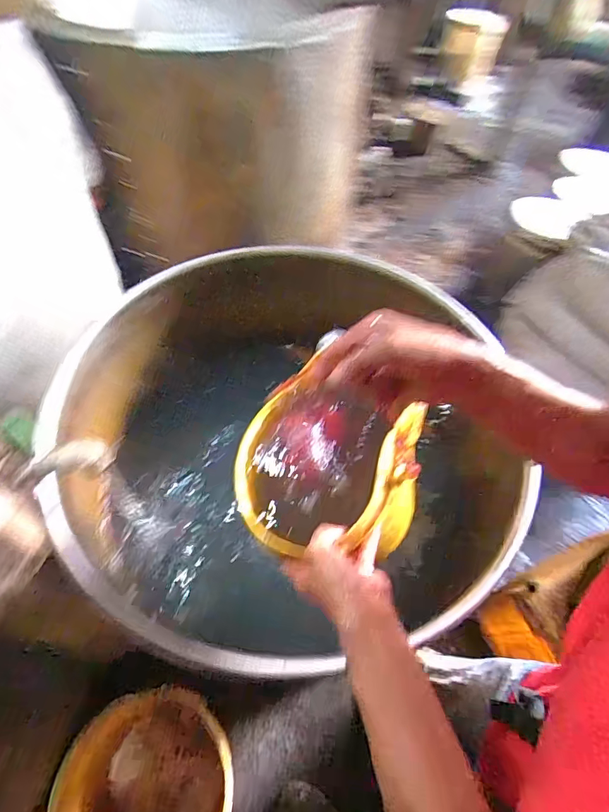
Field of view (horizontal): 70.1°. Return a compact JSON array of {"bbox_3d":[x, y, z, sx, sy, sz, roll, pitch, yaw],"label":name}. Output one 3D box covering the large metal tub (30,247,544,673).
[{"bbox_3d":[-0.016,0.036,0.798,0.728,0.358,0.738,1,56,-2],"label":"large metal tub"}]

